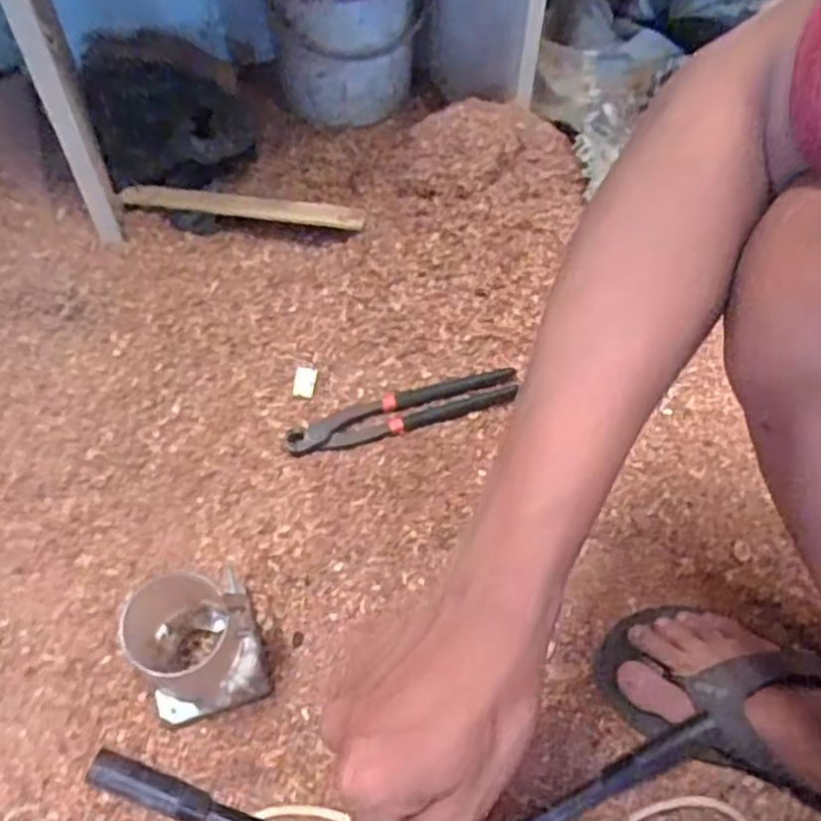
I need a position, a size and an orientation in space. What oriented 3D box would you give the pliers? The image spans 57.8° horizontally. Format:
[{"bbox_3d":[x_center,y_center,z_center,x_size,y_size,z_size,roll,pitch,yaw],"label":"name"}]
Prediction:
[{"bbox_3d":[-0.007,-0.001,0.685,0.215,0.016,0.035,-16,58,-8],"label":"pliers"}]

